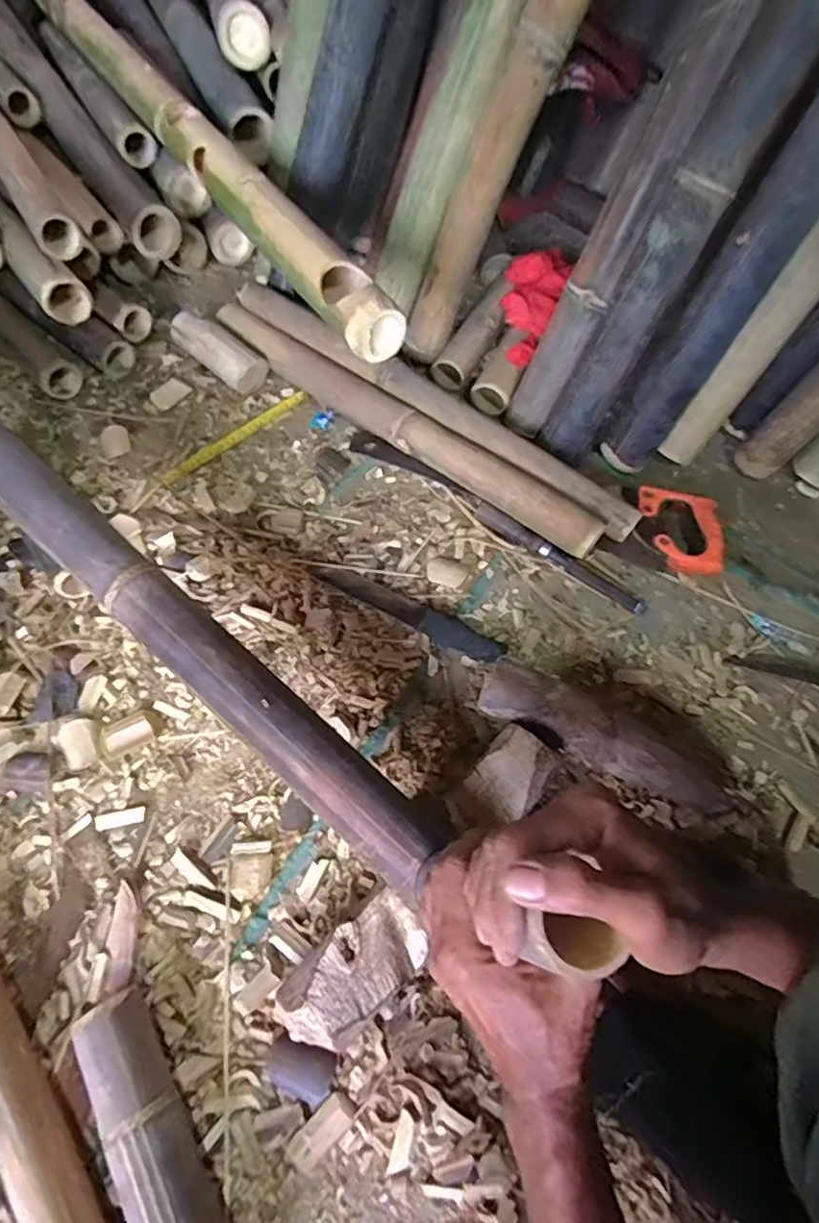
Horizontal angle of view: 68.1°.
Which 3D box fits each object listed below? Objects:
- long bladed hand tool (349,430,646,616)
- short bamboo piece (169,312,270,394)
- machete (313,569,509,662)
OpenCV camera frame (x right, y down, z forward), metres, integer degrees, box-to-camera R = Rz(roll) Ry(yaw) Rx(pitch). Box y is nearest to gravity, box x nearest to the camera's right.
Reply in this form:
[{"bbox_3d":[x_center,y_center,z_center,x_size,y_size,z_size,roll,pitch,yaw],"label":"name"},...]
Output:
[{"bbox_3d":[0.105,-0.129,0.803,0.452,0.027,0.025,34,66,15],"label":"long bladed hand tool"},{"bbox_3d":[-0.284,-0.386,0.908,0.166,0.064,0.055,38,68,16],"label":"short bamboo piece"},{"bbox_3d":[-0.001,-0.006,0.731,0.247,0.017,0.038,28,65,12],"label":"machete"}]

